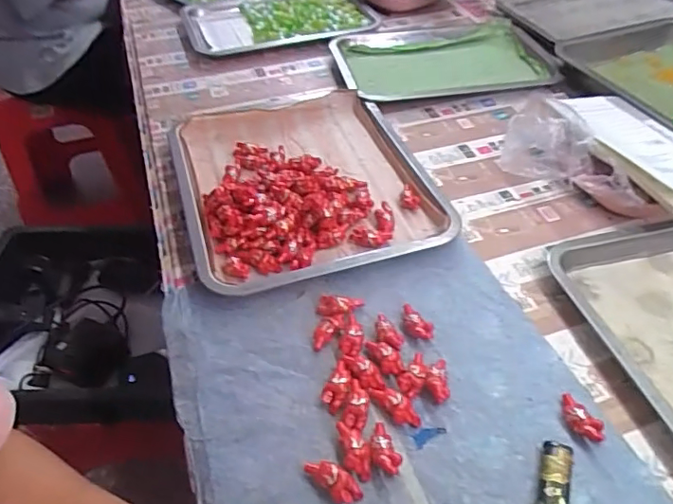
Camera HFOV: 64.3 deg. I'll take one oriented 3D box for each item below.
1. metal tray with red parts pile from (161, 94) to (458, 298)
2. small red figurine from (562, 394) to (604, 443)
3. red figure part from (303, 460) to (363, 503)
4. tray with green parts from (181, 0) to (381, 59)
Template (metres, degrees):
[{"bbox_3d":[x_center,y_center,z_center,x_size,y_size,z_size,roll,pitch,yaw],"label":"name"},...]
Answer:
[{"bbox_3d":[-0.043,-0.086,0.609,0.261,0.049,0.316,-16,45,-9],"label":"metal tray with red parts pile"},{"bbox_3d":[0.180,0.123,0.398,0.018,0.012,0.041,-19,45,-12],"label":"small red figurine"},{"bbox_3d":[-0.002,0.156,0.365,0.044,0.012,0.018,29,54,16],"label":"red figure part"},{"bbox_3d":[-0.103,-0.412,0.946,0.328,0.034,0.242,-9,44,-2],"label":"tray with green parts"}]

